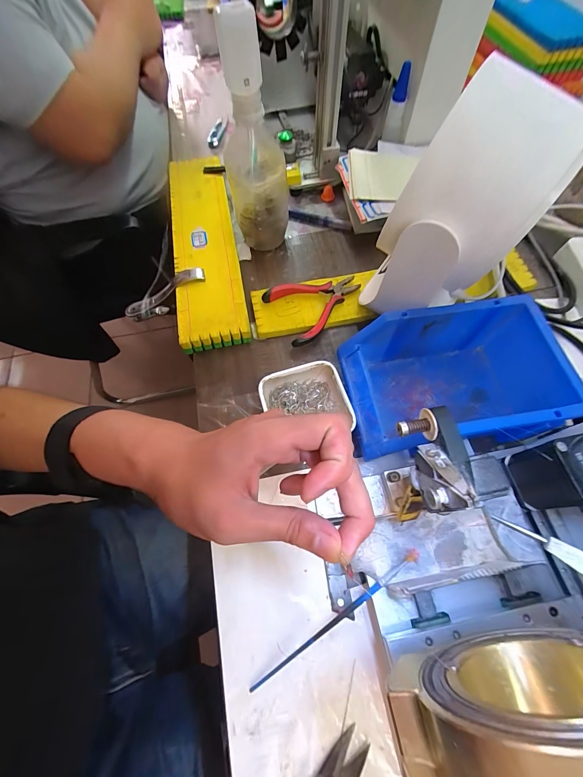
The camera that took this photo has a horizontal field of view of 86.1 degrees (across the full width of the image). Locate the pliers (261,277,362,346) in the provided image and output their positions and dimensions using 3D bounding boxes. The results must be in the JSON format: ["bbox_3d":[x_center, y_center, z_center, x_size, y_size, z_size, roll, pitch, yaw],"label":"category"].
[{"bbox_3d":[0.032,-0.103,0.372,0.107,0.016,0.078,-28,71,-12],"label":"pliers"}]

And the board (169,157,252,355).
[{"bbox_3d":[-0.121,-0.210,0.428,0.082,0.027,0.349,-11,66,-3],"label":"board"}]

